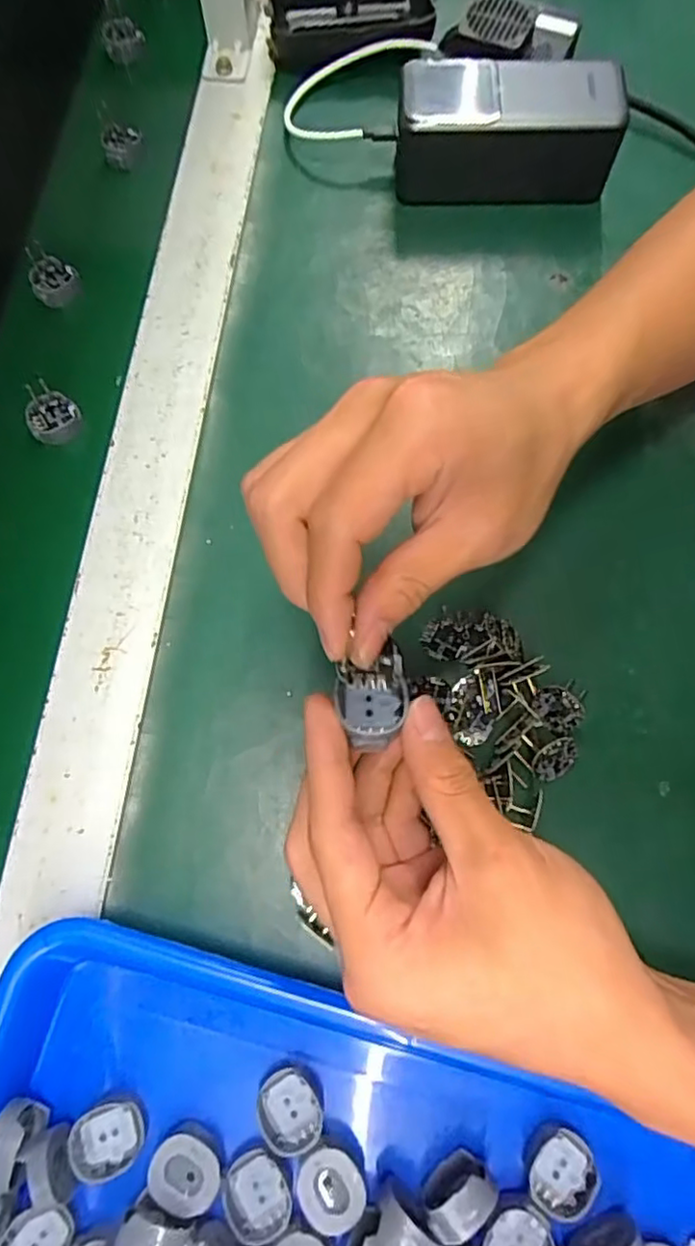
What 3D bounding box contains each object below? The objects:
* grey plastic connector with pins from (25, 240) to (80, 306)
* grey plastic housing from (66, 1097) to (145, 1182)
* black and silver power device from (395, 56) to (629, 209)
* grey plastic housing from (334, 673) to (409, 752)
[{"bbox_3d":[-0.185,-0.217,0.398,0.028,0.022,0.031,-29,76,-8],"label":"grey plastic connector with pins"},{"bbox_3d":[-0.098,0.210,0.258,0.027,0.015,0.023,-14,74,-4],"label":"grey plastic housing"},{"bbox_3d":[0.095,-0.299,0.390,0.127,0.057,0.051,0,74,0],"label":"black and silver power device"},{"bbox_3d":[0.008,0.030,0.214,0.024,0.012,0.022,-2,74,0],"label":"grey plastic housing"}]

